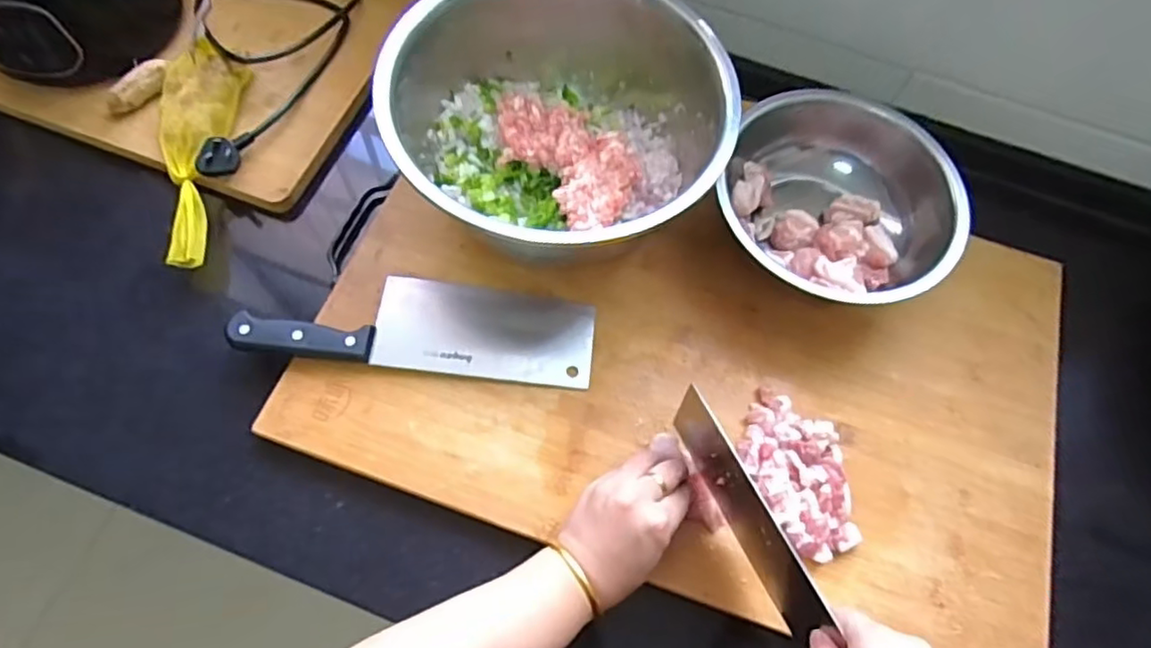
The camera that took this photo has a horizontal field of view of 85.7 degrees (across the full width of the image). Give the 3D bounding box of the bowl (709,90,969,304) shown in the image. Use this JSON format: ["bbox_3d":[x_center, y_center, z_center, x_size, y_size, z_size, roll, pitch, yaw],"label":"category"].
[{"bbox_3d":[0.225,-0.104,0.535,0.191,0.063,0.183,1,67,-3],"label":"bowl"}]

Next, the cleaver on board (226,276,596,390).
[{"bbox_3d":[-0.124,-0.001,0.501,0.275,0.025,0.078,7,67,-1],"label":"cleaver on board"}]

